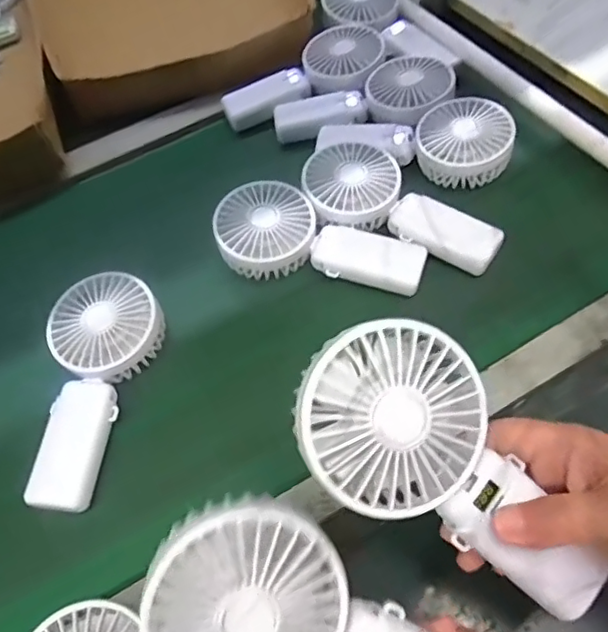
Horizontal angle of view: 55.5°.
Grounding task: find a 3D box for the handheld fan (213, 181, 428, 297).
[{"bbox_3d":[0.013,-0.068,0.510,0.178,0.038,0.084,6,57,5],"label":"handheld fan"}]

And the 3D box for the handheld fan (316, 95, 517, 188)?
[{"bbox_3d":[0.108,-0.173,0.556,0.180,0.045,0.092,17,59,12],"label":"handheld fan"}]

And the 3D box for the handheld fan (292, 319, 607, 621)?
[{"bbox_3d":[0.070,0.080,0.279,0.178,0.047,0.079,44,64,-8],"label":"handheld fan"}]

